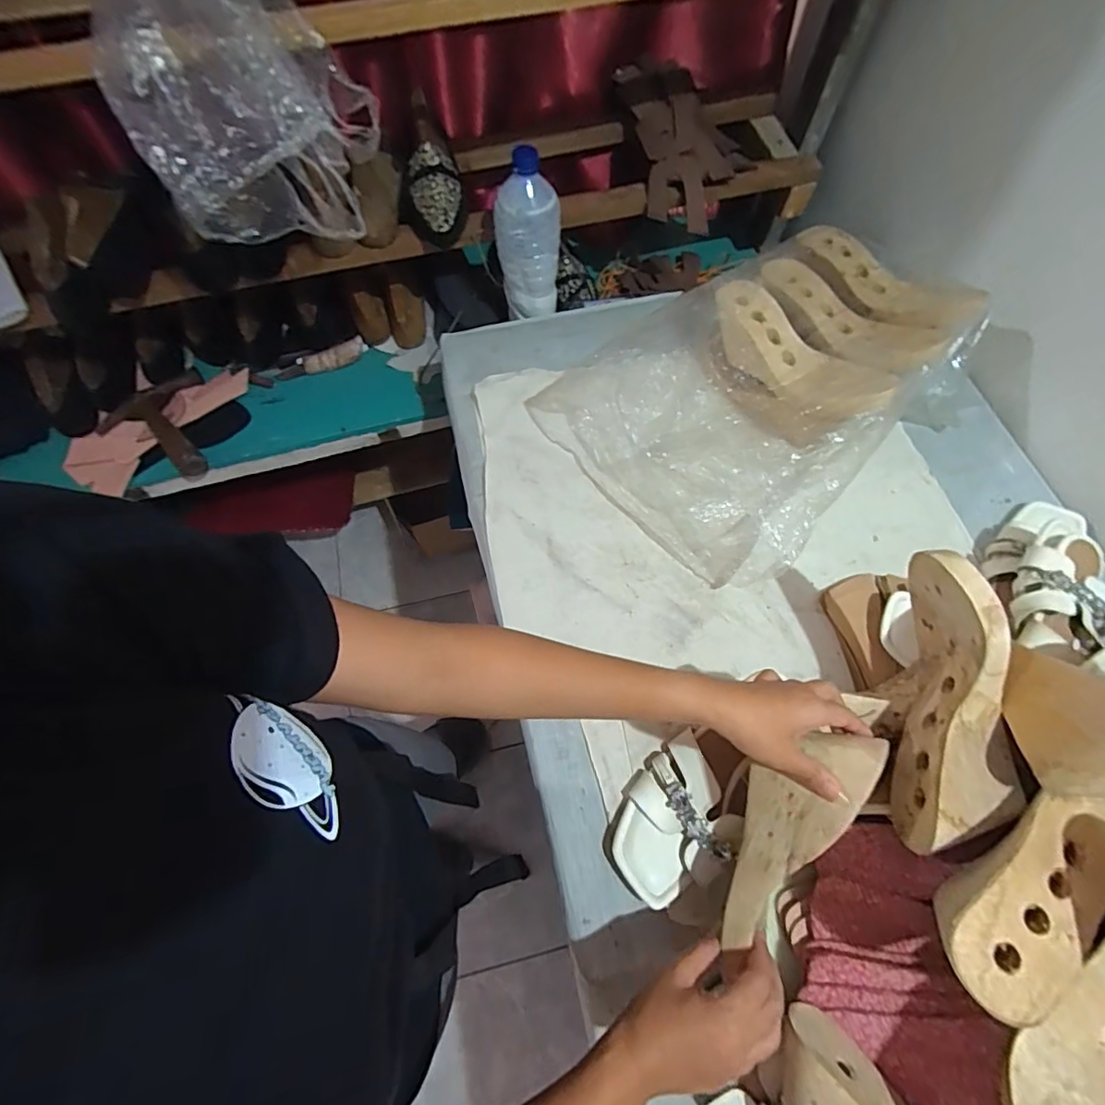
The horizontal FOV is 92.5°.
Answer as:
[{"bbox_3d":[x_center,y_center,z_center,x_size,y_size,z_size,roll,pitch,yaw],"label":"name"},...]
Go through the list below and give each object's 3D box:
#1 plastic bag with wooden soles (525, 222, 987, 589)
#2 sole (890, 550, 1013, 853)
[{"bbox_3d":[0.244,-0.228,0.637,0.445,0.136,0.359,-40,72,-16],"label":"plastic bag with wooden soles"},{"bbox_3d":[0.319,0.118,0.425,0.069,0.083,0.228,8,87,3],"label":"sole"}]

